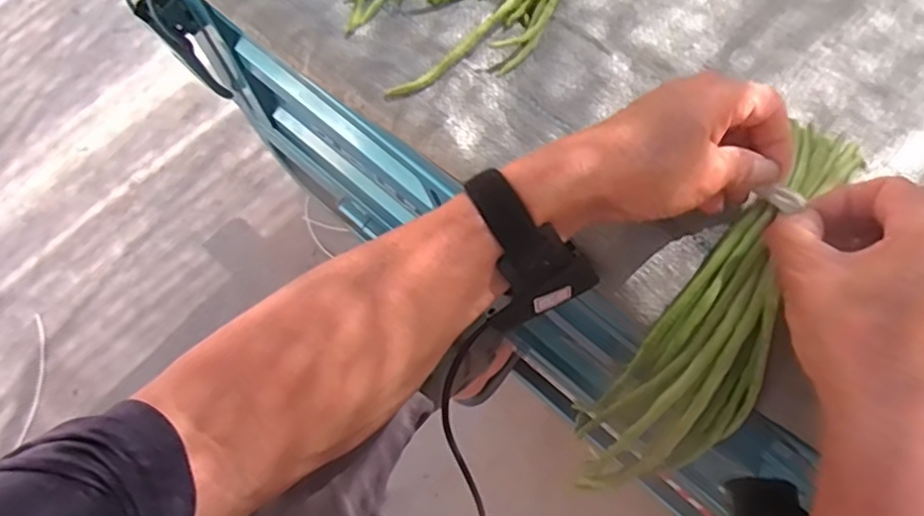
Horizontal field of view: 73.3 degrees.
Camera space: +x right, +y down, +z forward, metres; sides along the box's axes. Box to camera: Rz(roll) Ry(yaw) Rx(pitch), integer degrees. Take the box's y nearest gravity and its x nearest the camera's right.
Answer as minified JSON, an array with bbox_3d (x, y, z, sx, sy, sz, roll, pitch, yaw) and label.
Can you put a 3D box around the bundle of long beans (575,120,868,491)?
[{"bbox_3d":[0.167,0.037,0.393,0.072,0.063,0.257,31,101,10],"label":"bundle of long beans"}]

